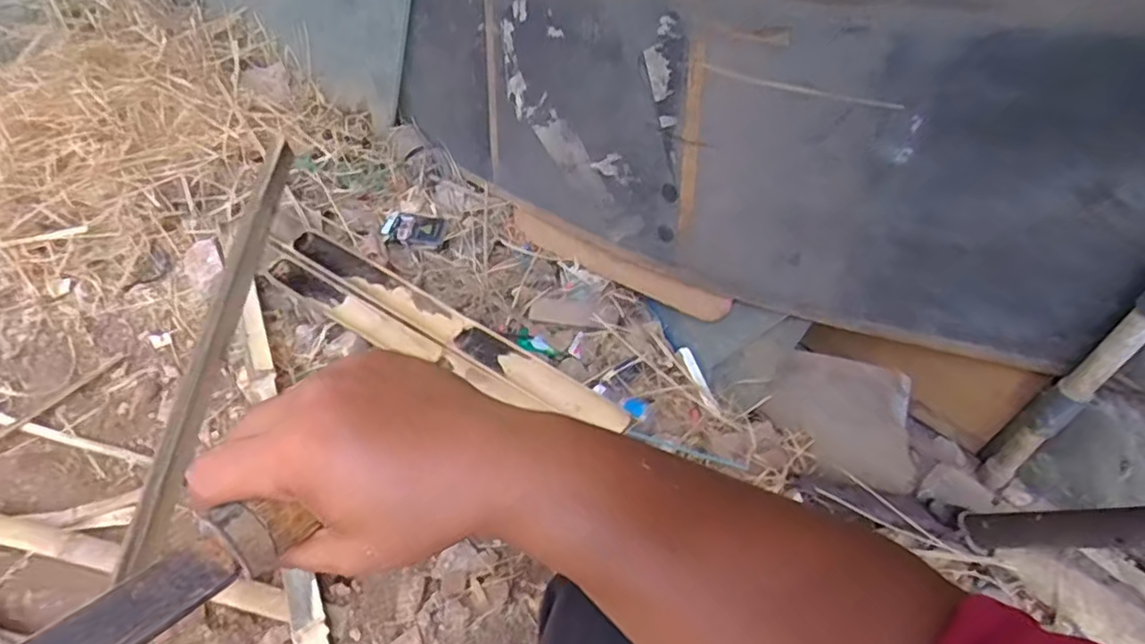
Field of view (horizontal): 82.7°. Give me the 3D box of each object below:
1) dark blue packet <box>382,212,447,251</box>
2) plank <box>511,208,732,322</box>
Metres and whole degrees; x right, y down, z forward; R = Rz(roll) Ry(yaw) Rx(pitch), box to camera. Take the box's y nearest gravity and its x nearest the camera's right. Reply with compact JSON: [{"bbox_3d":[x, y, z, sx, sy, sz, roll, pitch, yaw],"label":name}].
[{"bbox_3d":[-0.275,-0.160,1.129,0.099,0.024,0.058,4,53,1],"label":"dark blue packet"},{"bbox_3d":[0.056,-0.097,1.007,0.416,0.073,0.015,28,56,35],"label":"plank"}]

